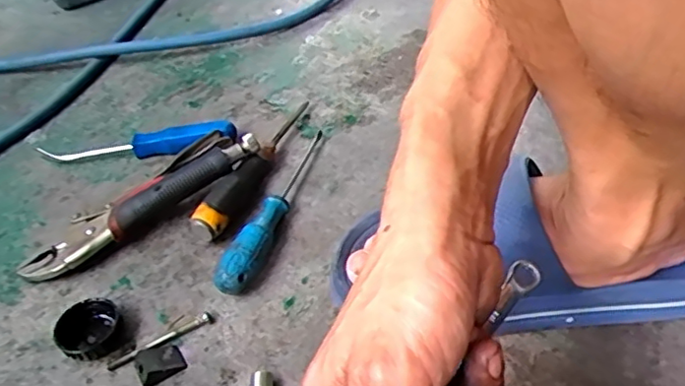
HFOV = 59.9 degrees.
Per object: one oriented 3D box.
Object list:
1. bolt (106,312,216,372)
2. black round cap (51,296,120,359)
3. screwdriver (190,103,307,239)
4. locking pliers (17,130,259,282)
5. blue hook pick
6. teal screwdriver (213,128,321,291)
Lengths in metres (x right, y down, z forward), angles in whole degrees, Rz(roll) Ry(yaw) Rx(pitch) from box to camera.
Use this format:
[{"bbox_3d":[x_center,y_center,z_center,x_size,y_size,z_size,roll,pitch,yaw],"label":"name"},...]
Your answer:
[{"bbox_3d":[-0.131,0.106,0.429,0.078,0.006,0.011,-26,46,-20],"label":"bolt"},{"bbox_3d":[-0.184,0.098,0.433,0.039,0.020,0.045,29,53,33],"label":"black round cap"},{"bbox_3d":[-0.081,-0.034,0.552,0.030,0.031,0.201,10,45,18],"label":"screwdriver"},{"bbox_3d":[-0.175,0.005,0.515,0.208,0.041,0.058,-32,48,-25],"label":"locking pliers"},{"bbox_3d":[-0.204,-0.049,0.589,0.195,0.025,0.031,-5,42,2],"label":"blue hook pick"},{"bbox_3d":[-0.054,0.006,0.509,0.023,0.029,0.201,9,45,16],"label":"teal screwdriver"}]

